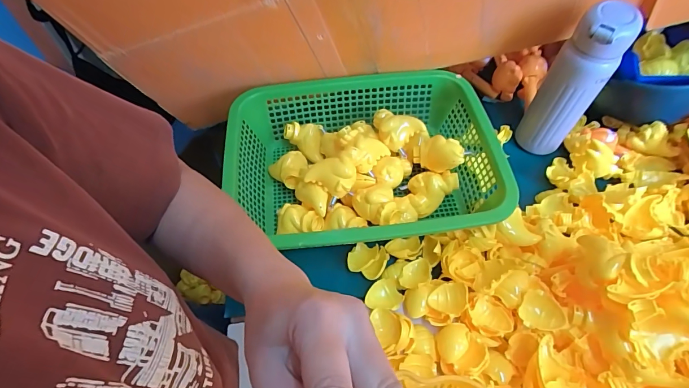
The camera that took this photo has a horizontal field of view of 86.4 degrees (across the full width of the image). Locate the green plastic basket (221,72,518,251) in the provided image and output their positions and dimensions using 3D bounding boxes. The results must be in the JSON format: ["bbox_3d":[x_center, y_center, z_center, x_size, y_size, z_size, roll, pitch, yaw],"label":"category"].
[{"bbox_3d":[0.027,-0.042,0.514,0.342,0.089,0.263,-3,57,0],"label":"green plastic basket"}]

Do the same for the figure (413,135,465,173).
[{"bbox_3d":[0.129,-0.056,0.503,0.066,0.042,0.043,21,60,15],"label":"figure"}]

